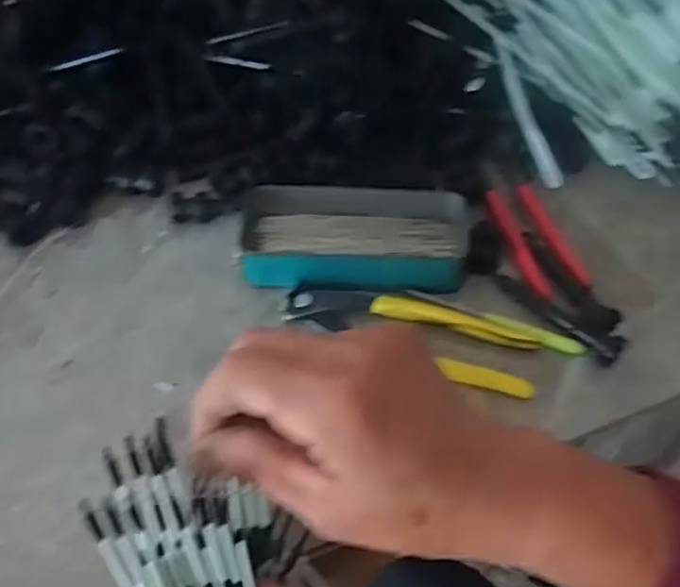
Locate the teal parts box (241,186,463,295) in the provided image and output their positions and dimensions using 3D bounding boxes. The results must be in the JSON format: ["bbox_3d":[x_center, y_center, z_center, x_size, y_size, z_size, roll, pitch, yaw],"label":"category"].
[{"bbox_3d":[0.011,-0.039,0.452,0.150,0.033,0.068,-2,51,2],"label":"teal parts box"}]

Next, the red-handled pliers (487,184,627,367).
[{"bbox_3d":[0.138,-0.017,0.453,0.054,0.014,0.152,-13,52,-8],"label":"red-handled pliers"}]

